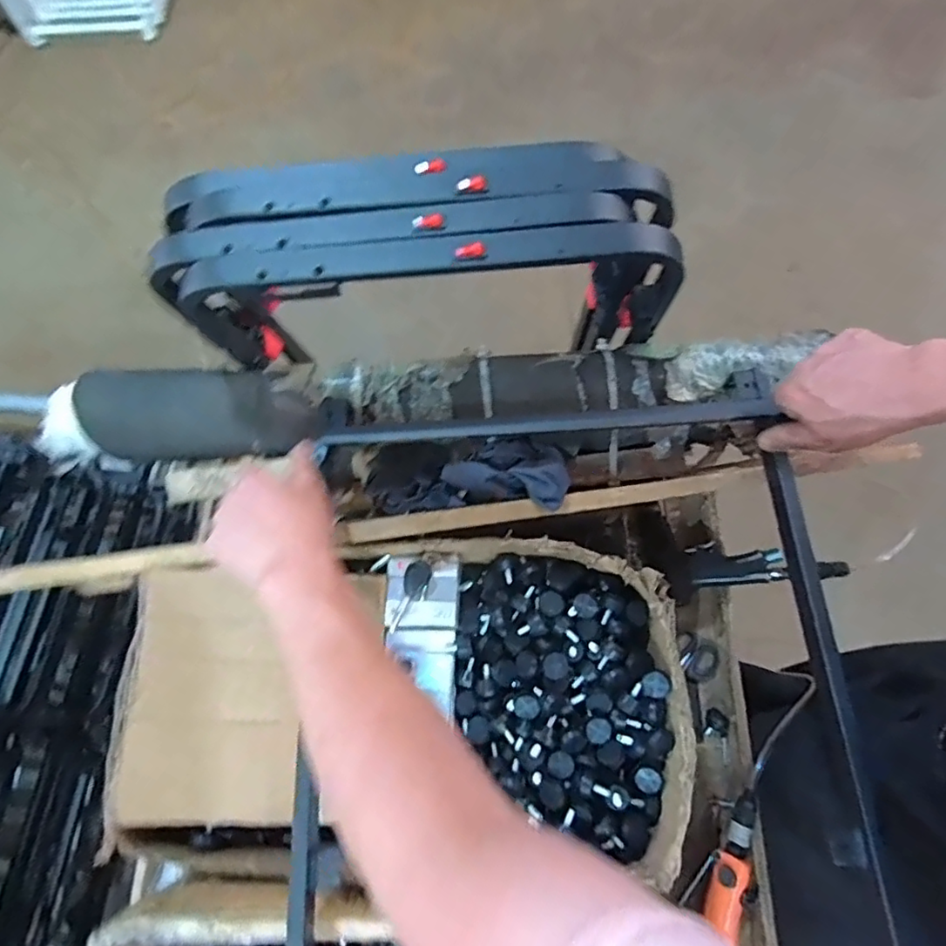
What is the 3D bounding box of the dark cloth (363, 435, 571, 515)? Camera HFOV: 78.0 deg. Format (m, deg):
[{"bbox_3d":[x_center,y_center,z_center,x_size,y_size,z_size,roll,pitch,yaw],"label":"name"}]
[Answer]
[{"bbox_3d":[-0.009,0.003,0.654,0.229,0.054,0.084,1,70,3],"label":"dark cloth"}]

